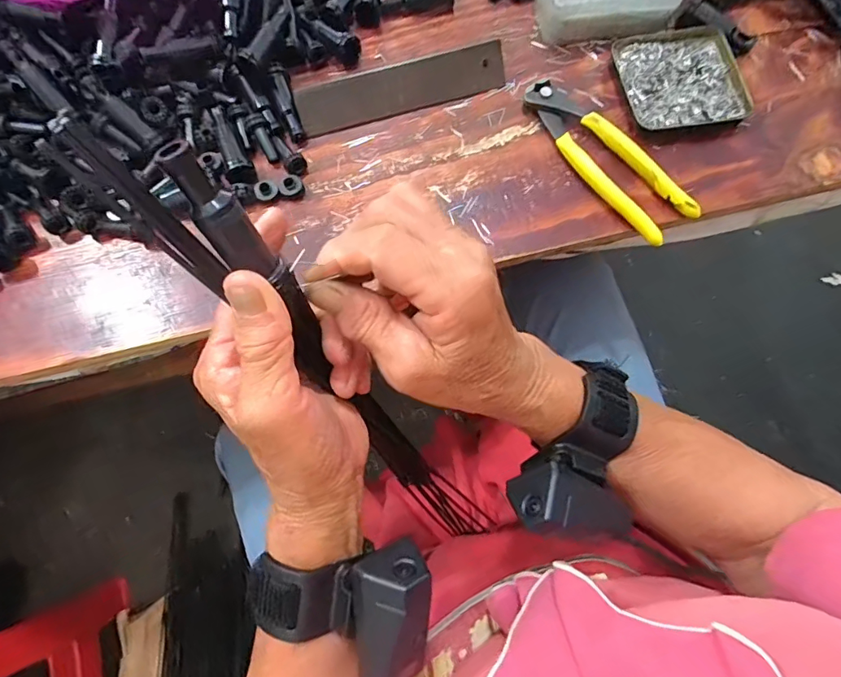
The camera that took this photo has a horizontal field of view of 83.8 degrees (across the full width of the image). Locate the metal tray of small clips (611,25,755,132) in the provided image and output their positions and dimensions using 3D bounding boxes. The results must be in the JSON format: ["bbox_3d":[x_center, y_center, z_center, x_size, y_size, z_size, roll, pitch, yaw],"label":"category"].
[{"bbox_3d":[0.216,-0.219,0.393,0.092,0.018,0.103,-15,77,-3],"label":"metal tray of small clips"}]

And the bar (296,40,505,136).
[{"bbox_3d":[-0.015,-0.210,0.392,0.174,0.009,0.038,-14,112,-1],"label":"bar"}]

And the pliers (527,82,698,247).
[{"bbox_3d":[0.142,-0.144,0.372,0.044,0.020,0.163,-38,79,-8],"label":"pliers"}]

